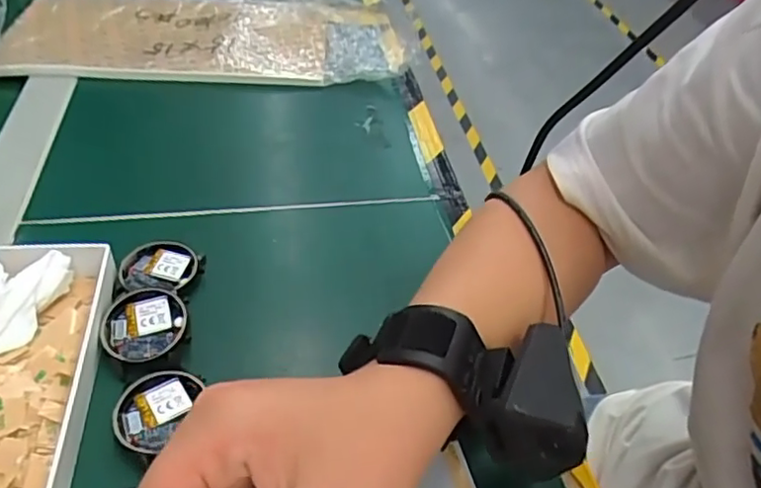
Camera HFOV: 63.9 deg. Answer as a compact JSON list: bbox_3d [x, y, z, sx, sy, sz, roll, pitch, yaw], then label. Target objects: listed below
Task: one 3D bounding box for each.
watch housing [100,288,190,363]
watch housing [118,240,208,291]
[{"bbox_3d":[-0.127,0.043,0.328,0.044,0.011,0.039,-3,43,-7],"label":"watch housing"},{"bbox_3d":[-0.132,0.015,0.370,0.048,0.013,0.036,0,43,-4],"label":"watch housing"}]

